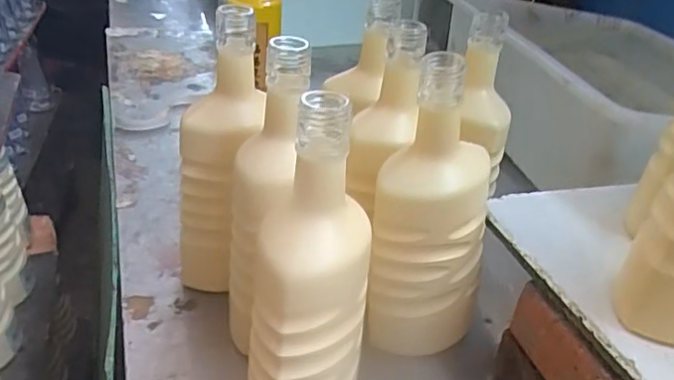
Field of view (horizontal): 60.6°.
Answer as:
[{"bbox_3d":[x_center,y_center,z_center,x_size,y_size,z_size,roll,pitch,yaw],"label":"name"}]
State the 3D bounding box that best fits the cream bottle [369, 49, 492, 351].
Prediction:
[{"bbox_3d":[0.076,0.030,0.451,0.091,0.257,0.066,15,33,13],"label":"cream bottle"}]

